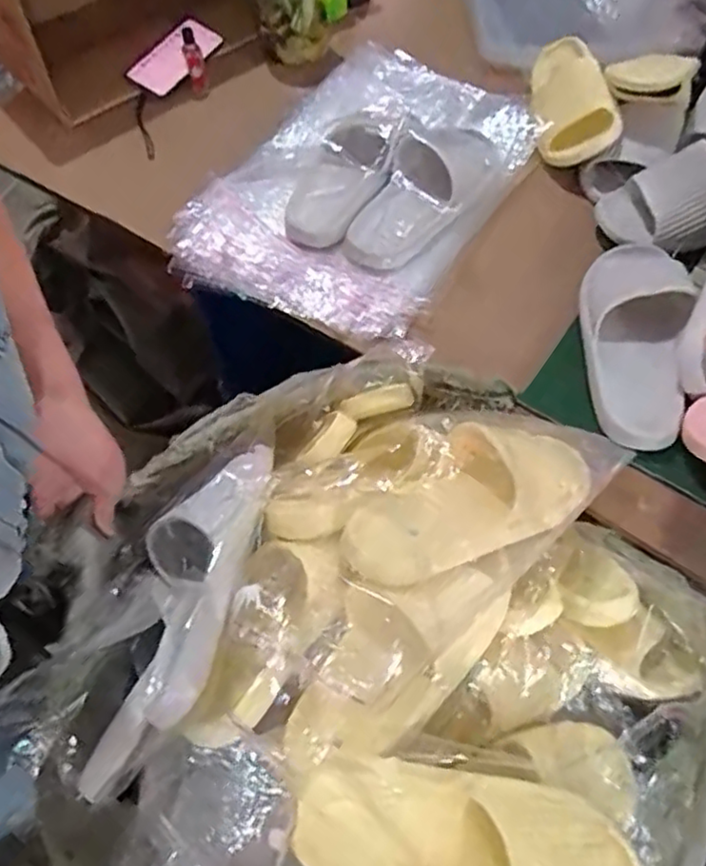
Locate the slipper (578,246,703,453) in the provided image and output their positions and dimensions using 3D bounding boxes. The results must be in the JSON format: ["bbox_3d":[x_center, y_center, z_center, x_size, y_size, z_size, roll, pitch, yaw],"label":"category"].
[{"bbox_3d":[0.304,-0.113,0.731,0.105,0.070,0.277,9,60,9],"label":"slipper"}]

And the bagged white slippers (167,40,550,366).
[{"bbox_3d":[0.023,-0.336,0.898,0.348,0.086,0.480,28,64,18],"label":"bagged white slippers"}]

